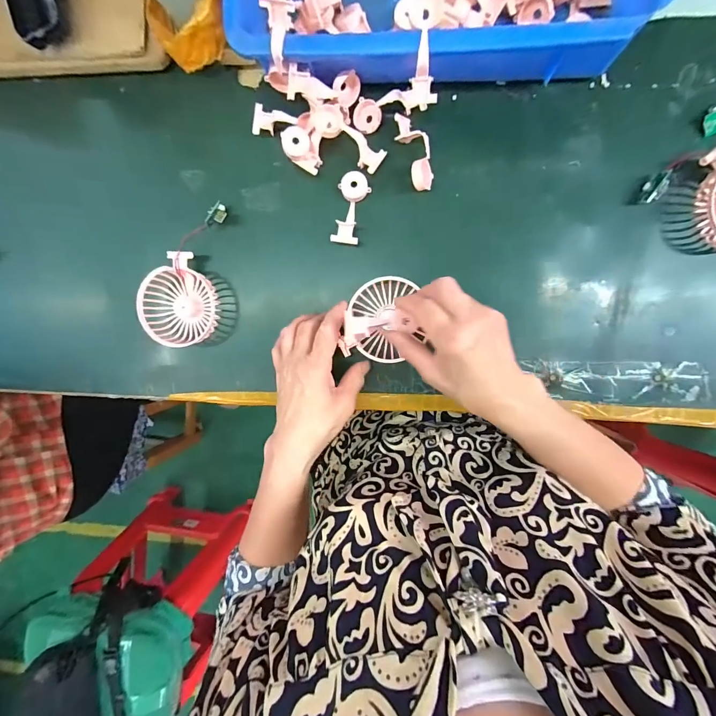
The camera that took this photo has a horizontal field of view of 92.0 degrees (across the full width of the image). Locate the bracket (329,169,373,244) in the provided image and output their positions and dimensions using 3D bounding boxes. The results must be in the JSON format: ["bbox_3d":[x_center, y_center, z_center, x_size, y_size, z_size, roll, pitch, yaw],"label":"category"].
[{"bbox_3d":[-0.007,-0.162,0.376,0.032,0.021,0.076,9,95,5],"label":"bracket"}]

